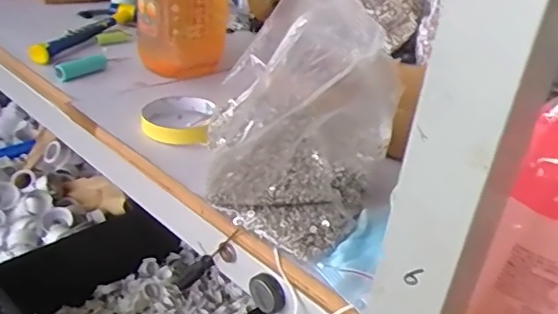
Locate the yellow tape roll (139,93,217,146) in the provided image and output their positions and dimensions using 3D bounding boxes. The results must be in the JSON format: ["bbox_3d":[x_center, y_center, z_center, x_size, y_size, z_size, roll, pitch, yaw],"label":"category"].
[{"bbox_3d":[-0.104,-0.042,0.602,0.071,0.022,0.085,5,30,-2],"label":"yellow tape roll"}]

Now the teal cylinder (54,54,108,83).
[{"bbox_3d":[-0.240,-0.109,0.703,0.024,0.018,0.068,23,34,28],"label":"teal cylinder"}]

